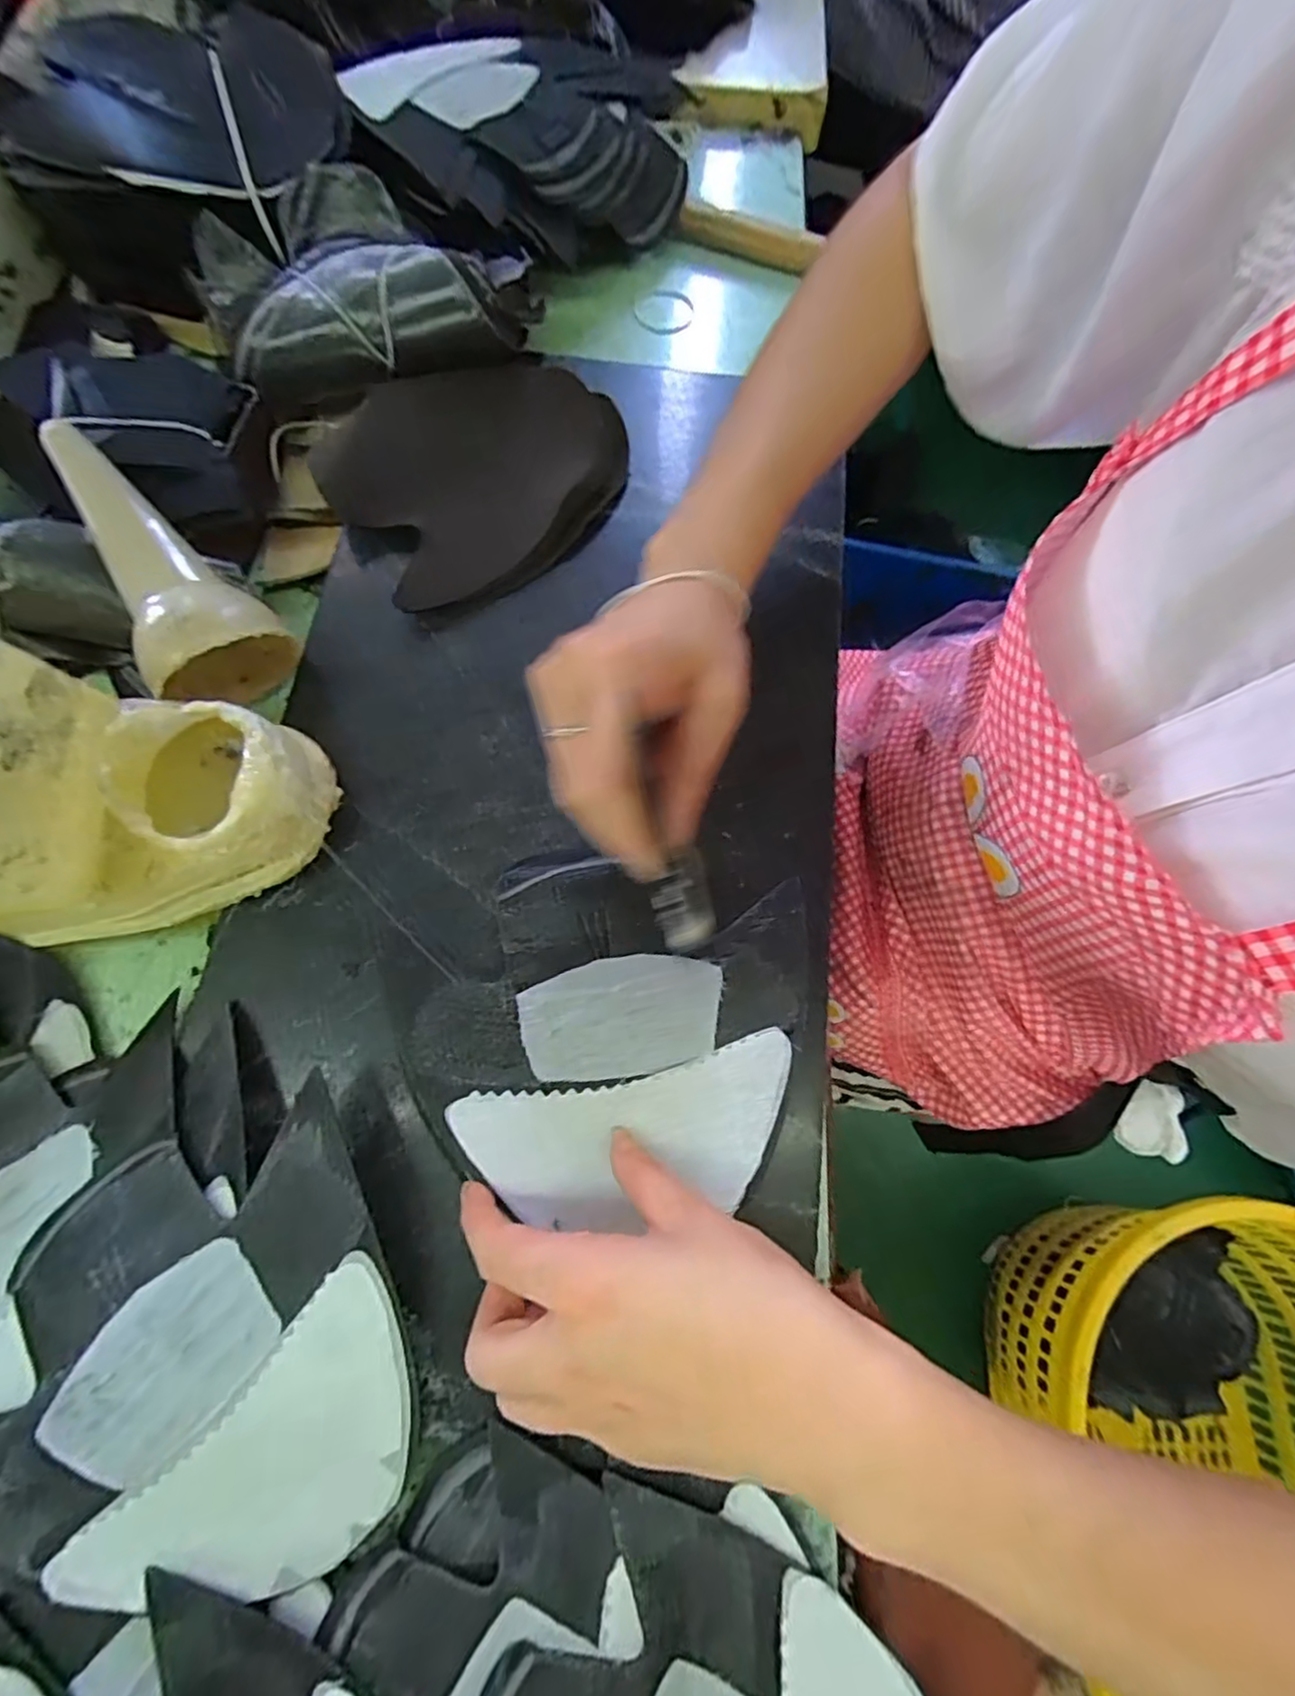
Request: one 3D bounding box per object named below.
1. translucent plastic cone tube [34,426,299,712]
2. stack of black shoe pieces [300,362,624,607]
[{"bbox_3d":[-0.252,-0.139,0.338,0.063,0.057,0.147,-42,78,-13],"label":"translucent plastic cone tube"},{"bbox_3d":[-0.096,-0.226,0.382,0.169,0.028,0.142,-34,76,-11],"label":"stack of black shoe pieces"}]

